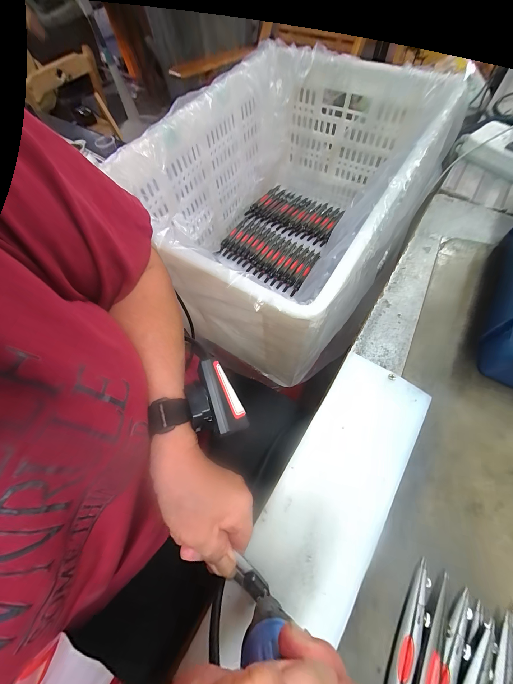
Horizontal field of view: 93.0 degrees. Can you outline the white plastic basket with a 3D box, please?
[{"bbox_3d":[0.049,-0.231,0.429,0.374,0.243,0.480,34,72,18],"label":"white plastic basket"}]

